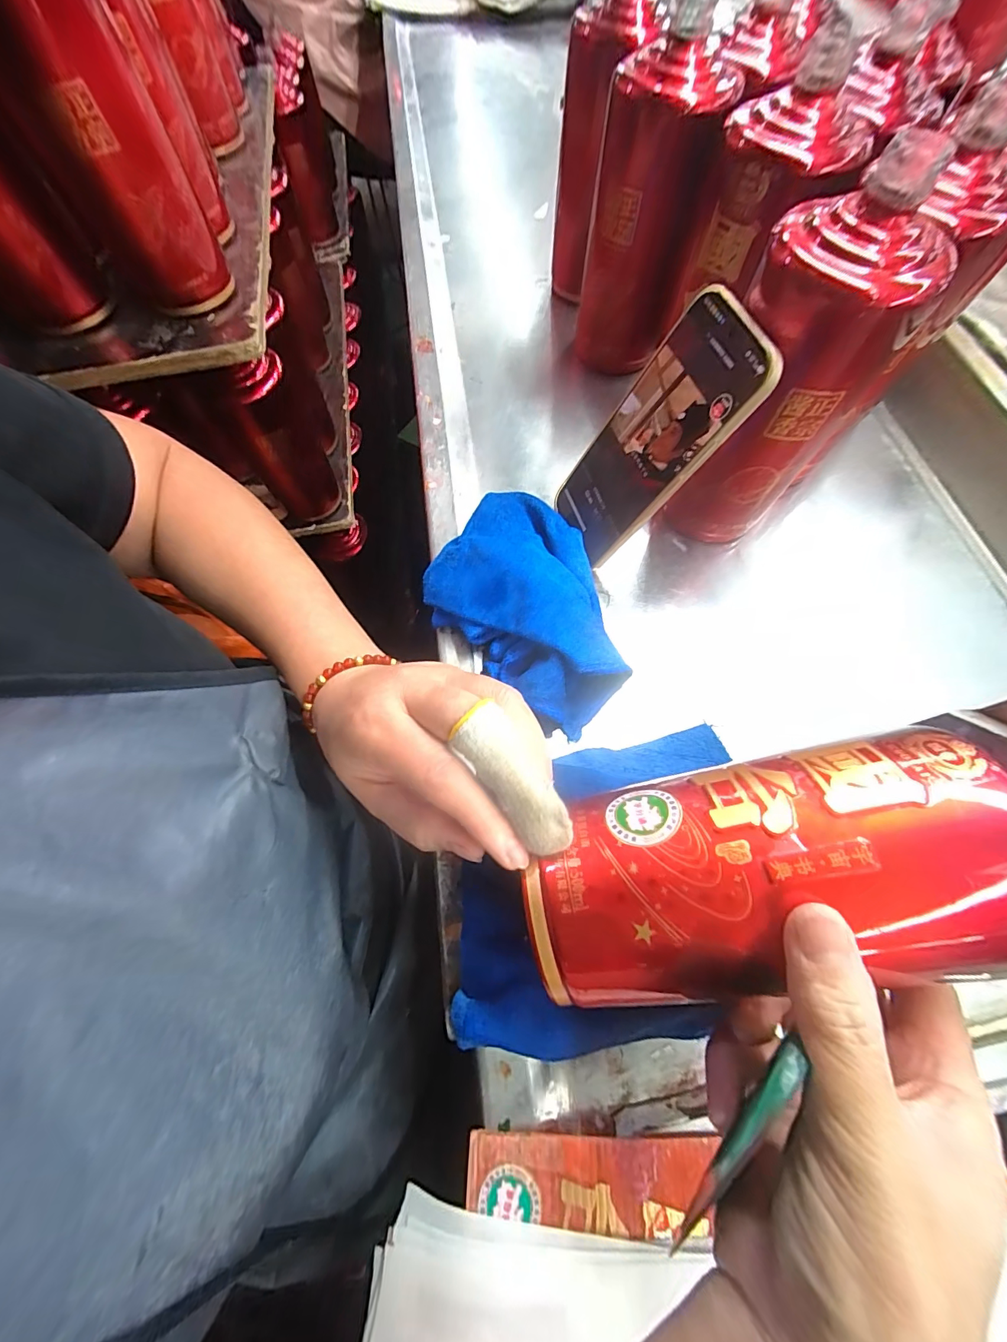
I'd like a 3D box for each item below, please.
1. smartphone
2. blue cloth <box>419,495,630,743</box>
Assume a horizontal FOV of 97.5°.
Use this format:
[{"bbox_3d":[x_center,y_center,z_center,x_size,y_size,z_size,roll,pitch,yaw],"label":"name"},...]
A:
[{"bbox_3d":[0.088,-0.141,0.279,0.007,0.154,0.076,-7,67,-31],"label":"smartphone"},{"bbox_3d":[0.019,-0.053,0.297,0.165,0.039,0.123,41,75,17],"label":"blue cloth"}]

